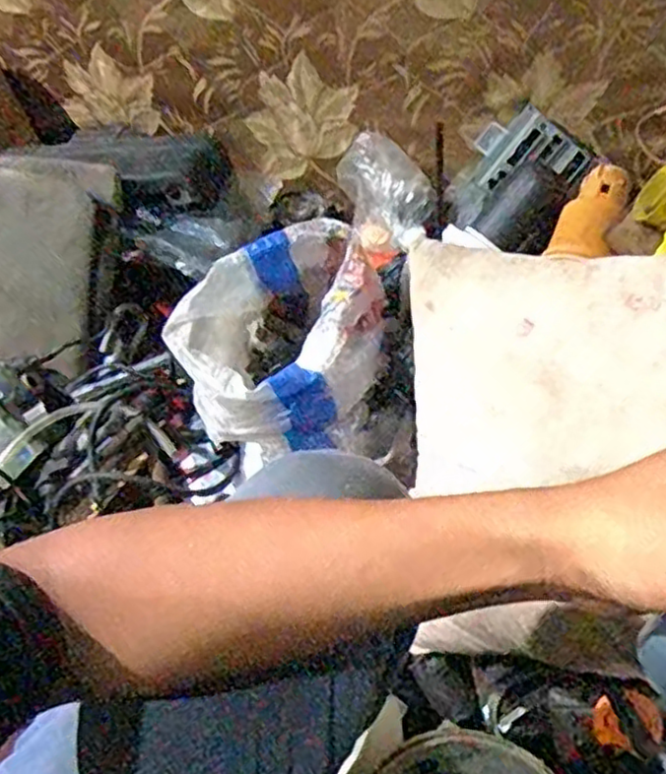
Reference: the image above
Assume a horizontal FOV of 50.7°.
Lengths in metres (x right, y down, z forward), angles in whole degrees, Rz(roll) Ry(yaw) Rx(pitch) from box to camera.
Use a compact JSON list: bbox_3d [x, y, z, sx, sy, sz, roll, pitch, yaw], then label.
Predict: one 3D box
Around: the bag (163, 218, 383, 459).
[{"bbox_3d":[-0.044,-0.056,0.757,0.177,0.137,0.239,31,62,23],"label":"bag"}]

